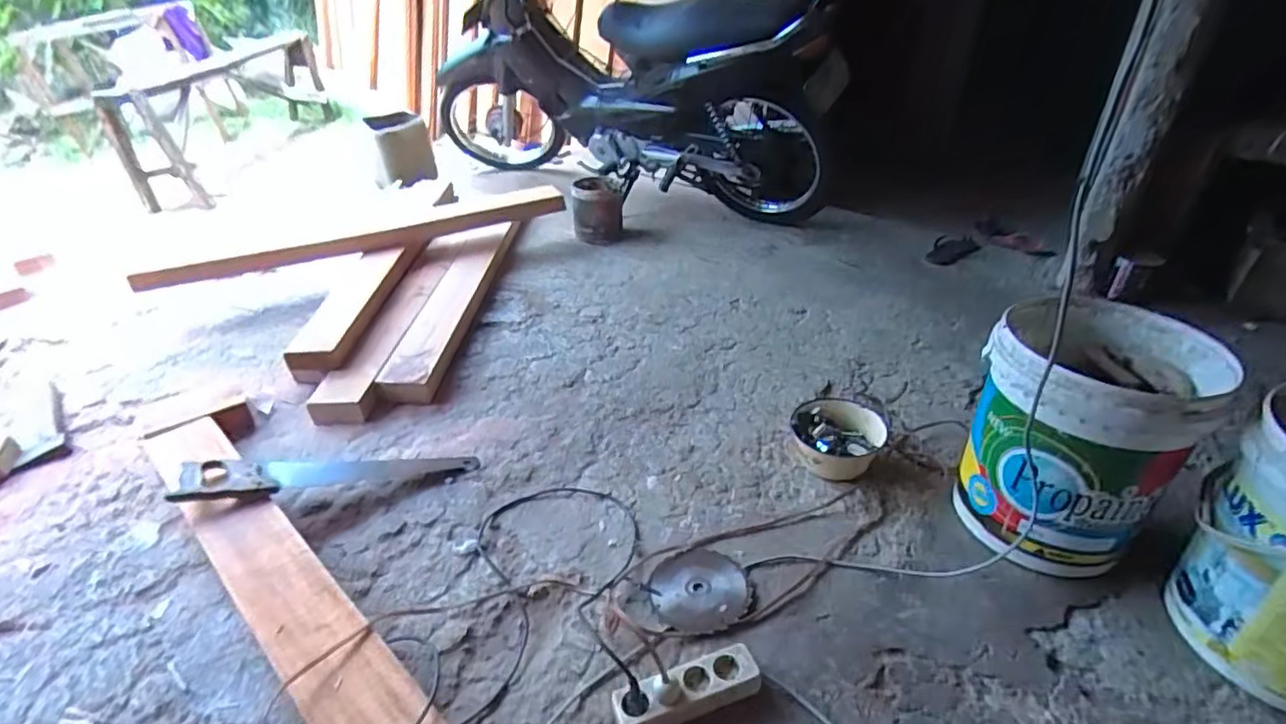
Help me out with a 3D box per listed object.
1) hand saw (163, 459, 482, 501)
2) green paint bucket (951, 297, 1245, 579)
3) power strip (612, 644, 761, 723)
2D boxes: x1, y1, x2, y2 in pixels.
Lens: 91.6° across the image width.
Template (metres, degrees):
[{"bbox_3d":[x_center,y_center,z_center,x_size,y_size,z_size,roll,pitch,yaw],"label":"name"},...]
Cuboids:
[{"bbox_3d":[-0.597,0.214,1.223,0.523,0.039,0.124,0,31,-23],"label":"hand saw"},{"bbox_3d":[0.711,0.126,1.044,0.327,0.368,0.286,-25,40,-31],"label":"green paint bucket"},{"bbox_3d":[0.059,0.450,0.858,0.202,0.048,0.065,-12,35,-15],"label":"power strip"}]

